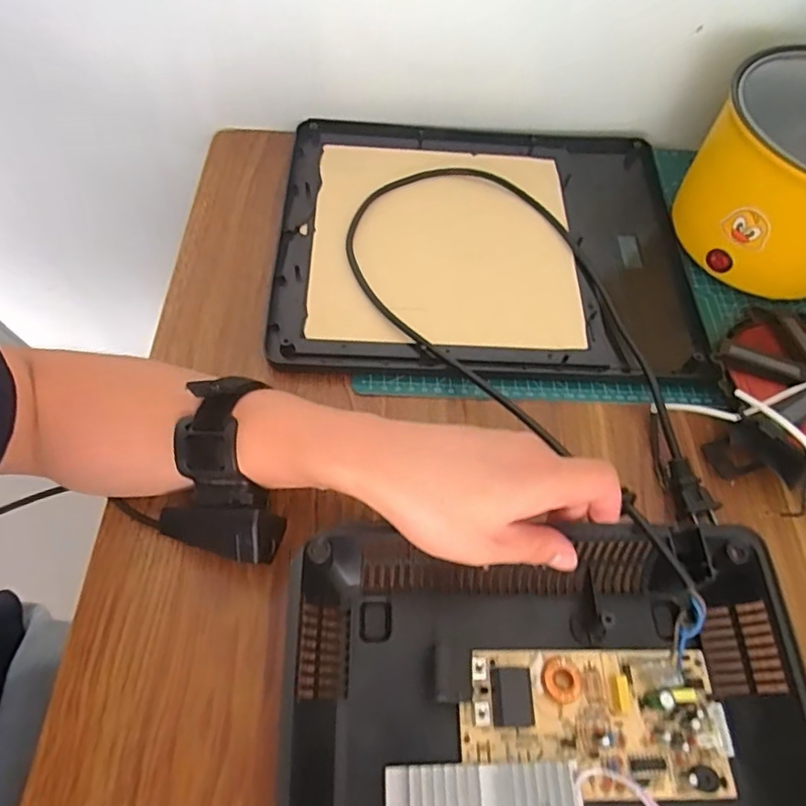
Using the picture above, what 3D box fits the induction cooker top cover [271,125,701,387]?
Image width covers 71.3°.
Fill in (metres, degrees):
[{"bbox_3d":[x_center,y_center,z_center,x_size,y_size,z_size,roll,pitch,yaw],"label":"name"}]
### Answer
[{"bbox_3d":[0.073,-0.145,0.491,0.351,0.017,0.279,2,61,-3],"label":"induction cooker top cover"}]

